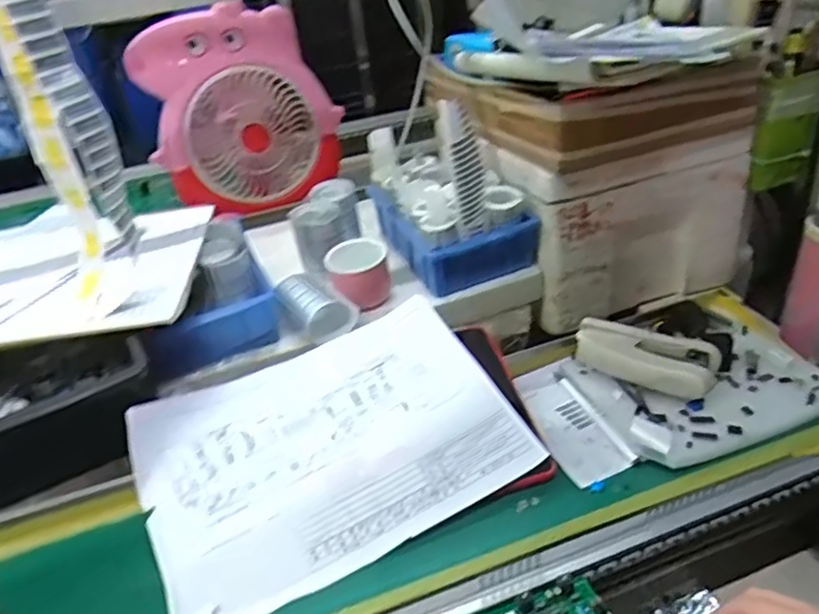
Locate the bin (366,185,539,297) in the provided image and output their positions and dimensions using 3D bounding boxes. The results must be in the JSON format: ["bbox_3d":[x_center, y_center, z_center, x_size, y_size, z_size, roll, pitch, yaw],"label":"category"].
[{"bbox_3d":[0.043,-0.094,0.730,0.128,0.065,0.172,-15,39,-20],"label":"bin"}]

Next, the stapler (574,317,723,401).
[{"bbox_3d":[0.205,0.042,0.562,0.117,0.033,0.047,21,41,26],"label":"stapler"}]

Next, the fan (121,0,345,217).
[{"bbox_3d":[-0.226,-0.262,0.879,0.255,0.246,0.095,-17,40,-23],"label":"fan"}]

